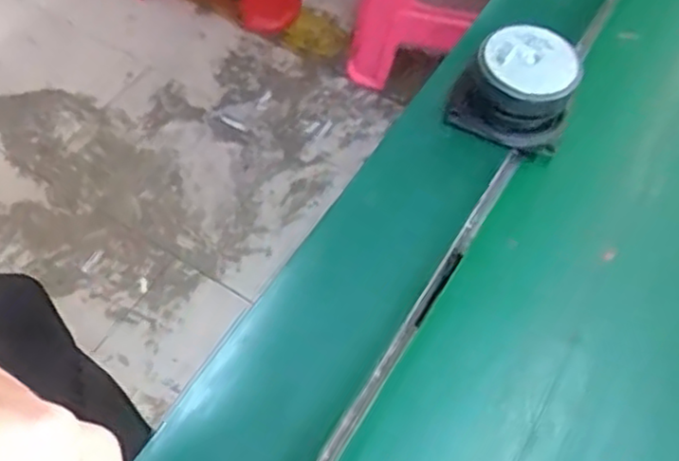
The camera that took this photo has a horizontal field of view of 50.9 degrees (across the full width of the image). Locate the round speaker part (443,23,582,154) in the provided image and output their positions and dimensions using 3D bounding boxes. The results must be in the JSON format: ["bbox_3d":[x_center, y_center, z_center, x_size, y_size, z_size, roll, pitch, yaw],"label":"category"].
[{"bbox_3d":[0.075,-0.062,0.306,0.047,0.033,0.039,19,60,7],"label":"round speaker part"}]

